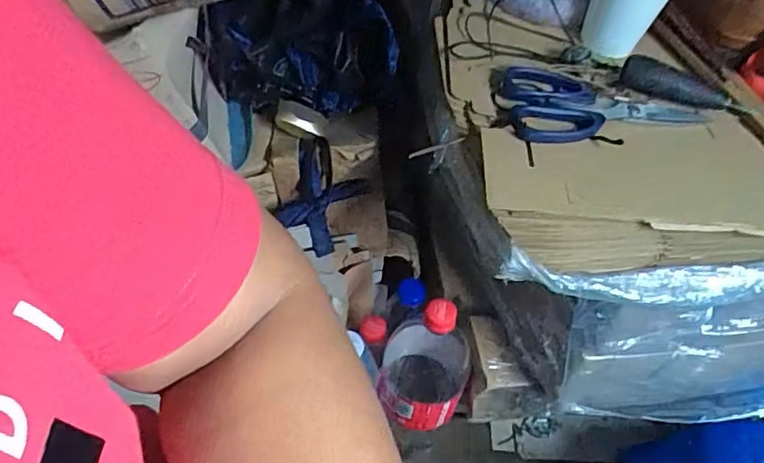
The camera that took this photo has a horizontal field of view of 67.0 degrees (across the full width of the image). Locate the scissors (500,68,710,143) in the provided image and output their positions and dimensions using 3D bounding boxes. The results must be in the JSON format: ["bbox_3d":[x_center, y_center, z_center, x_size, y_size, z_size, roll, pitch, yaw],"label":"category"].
[{"bbox_3d":[0.186,-0.108,0.487,0.170,0.018,0.080,-4,51,-8],"label":"scissors"}]

